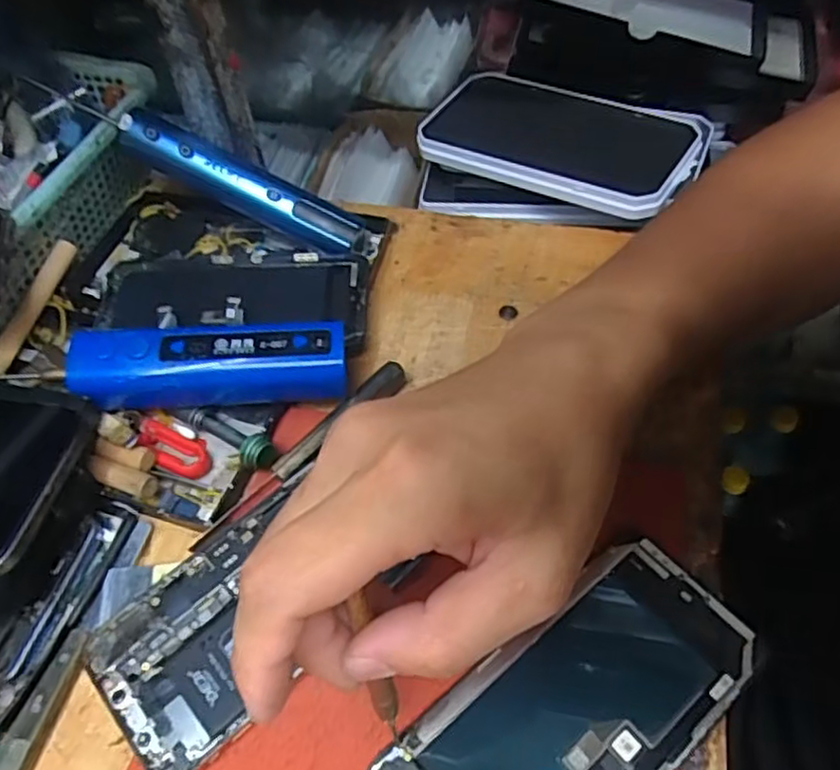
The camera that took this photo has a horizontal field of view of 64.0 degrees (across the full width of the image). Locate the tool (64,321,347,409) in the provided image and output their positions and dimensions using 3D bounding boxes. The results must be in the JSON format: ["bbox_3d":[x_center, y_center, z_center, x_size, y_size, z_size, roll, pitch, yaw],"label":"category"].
[{"bbox_3d":[-0.102,-0.008,0.334,0.128,0.033,0.029,-7,53,-3],"label":"tool"}]

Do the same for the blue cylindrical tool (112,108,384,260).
[{"bbox_3d":[-0.103,-0.122,0.417,0.163,0.027,0.034,25,53,-7],"label":"blue cylindrical tool"}]

